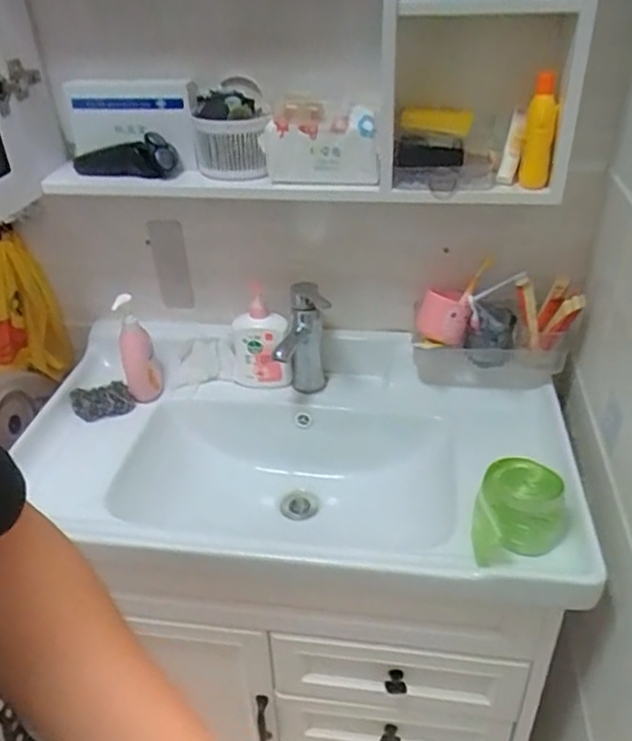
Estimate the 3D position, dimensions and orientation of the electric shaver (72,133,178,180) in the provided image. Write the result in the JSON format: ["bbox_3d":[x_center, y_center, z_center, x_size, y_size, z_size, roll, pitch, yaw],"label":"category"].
[{"bbox_3d":[-0.276,-0.309,0.937,0.153,0.052,0.045,5,35,13],"label":"electric shaver"}]

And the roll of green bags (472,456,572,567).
[{"bbox_3d":[0.254,0.186,0.811,0.103,0.111,0.112,-2,34,1],"label":"roll of green bags"}]

